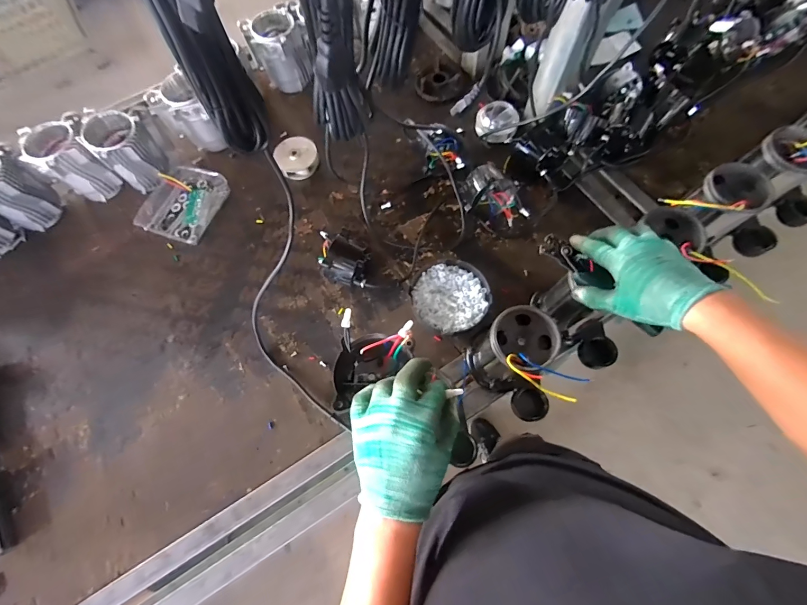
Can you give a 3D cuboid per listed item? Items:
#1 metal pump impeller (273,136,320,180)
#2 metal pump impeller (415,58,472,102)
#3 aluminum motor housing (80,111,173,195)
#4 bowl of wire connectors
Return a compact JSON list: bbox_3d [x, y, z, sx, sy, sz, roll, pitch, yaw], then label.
[{"bbox_3d":[-0.240,-0.326,0.810,0.091,0.046,0.087,-1,70,2],"label":"metal pump impeller"},{"bbox_3d":[0.098,-0.556,0.875,0.129,0.021,0.143,6,71,4],"label":"metal pump impeller"},{"bbox_3d":[-0.588,-0.330,0.765,0.115,0.133,0.129,-42,74,-12],"label":"aluminum motor housing"},{"bbox_3d":[0.087,-0.007,0.678,0.139,0.052,0.136,-1,70,2],"label":"bowl of wire connectors"}]

